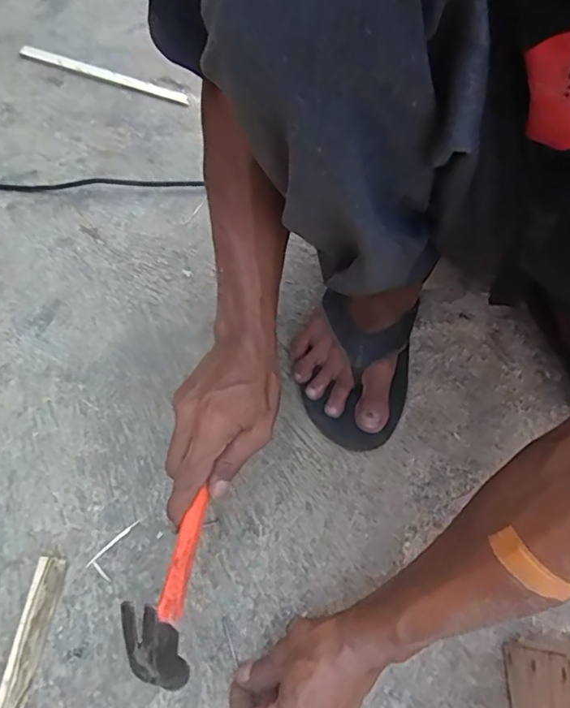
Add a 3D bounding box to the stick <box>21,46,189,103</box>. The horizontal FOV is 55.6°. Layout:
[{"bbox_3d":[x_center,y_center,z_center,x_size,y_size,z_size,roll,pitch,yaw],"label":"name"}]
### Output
[{"bbox_3d":[-0.270,-0.415,0.802,0.282,0.004,0.022,20,67,9],"label":"stick"}]

